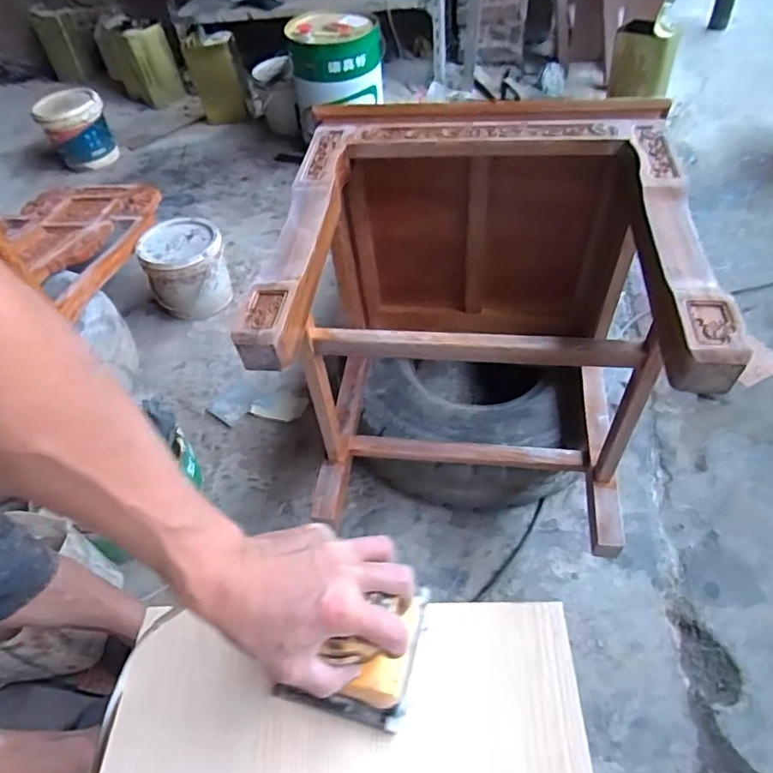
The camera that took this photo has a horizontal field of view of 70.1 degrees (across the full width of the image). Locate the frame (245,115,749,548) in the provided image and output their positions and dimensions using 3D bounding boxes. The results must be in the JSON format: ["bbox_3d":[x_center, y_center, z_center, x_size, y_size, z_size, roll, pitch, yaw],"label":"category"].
[{"bbox_3d":[0.124,-0.074,0.744,0.432,0.426,0.435,2,51,11],"label":"frame"}]

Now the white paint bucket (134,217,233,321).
[{"bbox_3d":[-0.482,-0.287,1.332,0.181,0.153,0.194,-5,50,6],"label":"white paint bucket"}]

